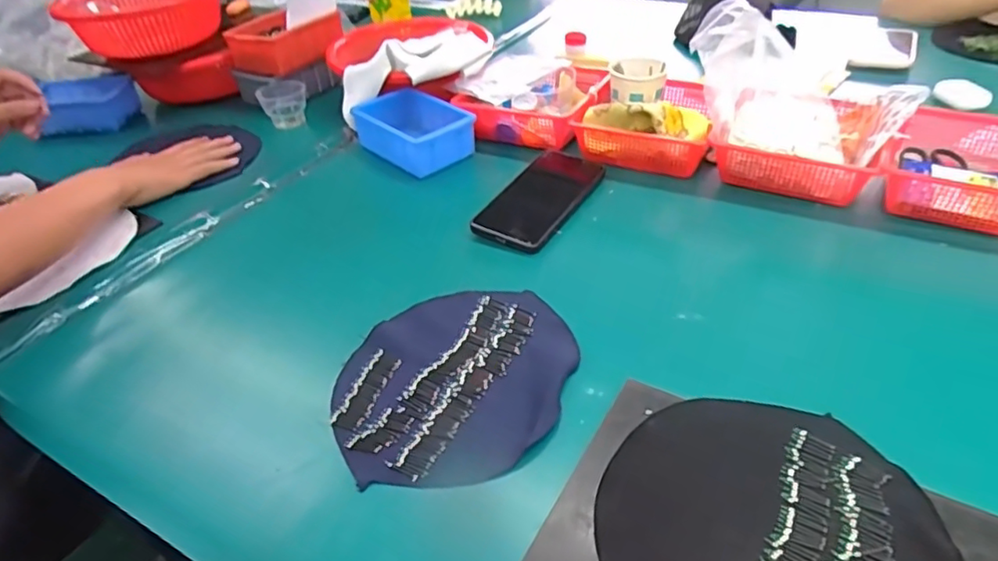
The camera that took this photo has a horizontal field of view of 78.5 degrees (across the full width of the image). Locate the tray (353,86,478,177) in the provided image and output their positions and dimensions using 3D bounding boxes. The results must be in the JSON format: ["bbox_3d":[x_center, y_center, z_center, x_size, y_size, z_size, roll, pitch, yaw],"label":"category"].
[{"bbox_3d":[-0.103,-0.186,0.752,0.098,0.046,0.144,-29,45,-27],"label":"tray"}]

